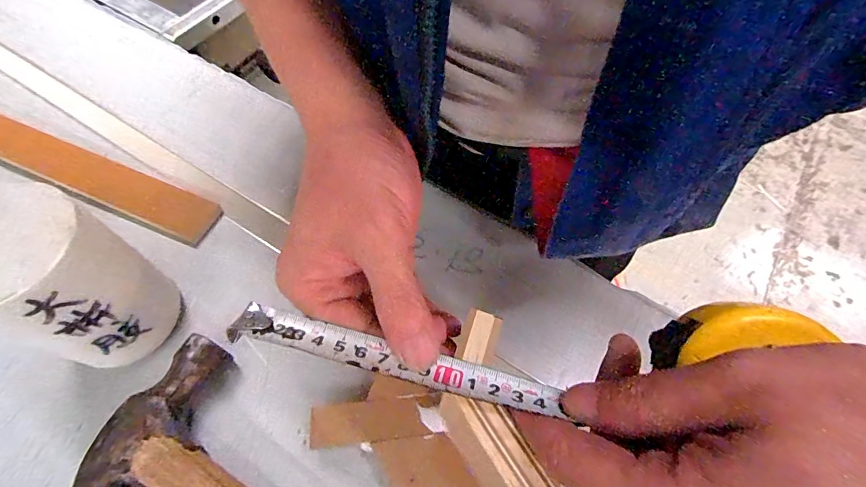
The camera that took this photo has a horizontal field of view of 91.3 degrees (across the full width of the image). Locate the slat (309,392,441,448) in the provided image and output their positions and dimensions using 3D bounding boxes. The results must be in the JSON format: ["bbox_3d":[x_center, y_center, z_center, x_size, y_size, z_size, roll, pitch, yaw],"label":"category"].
[{"bbox_3d":[-0.035,0.106,0.253,0.075,0.004,0.024,-6,57,-1],"label":"slat"}]

